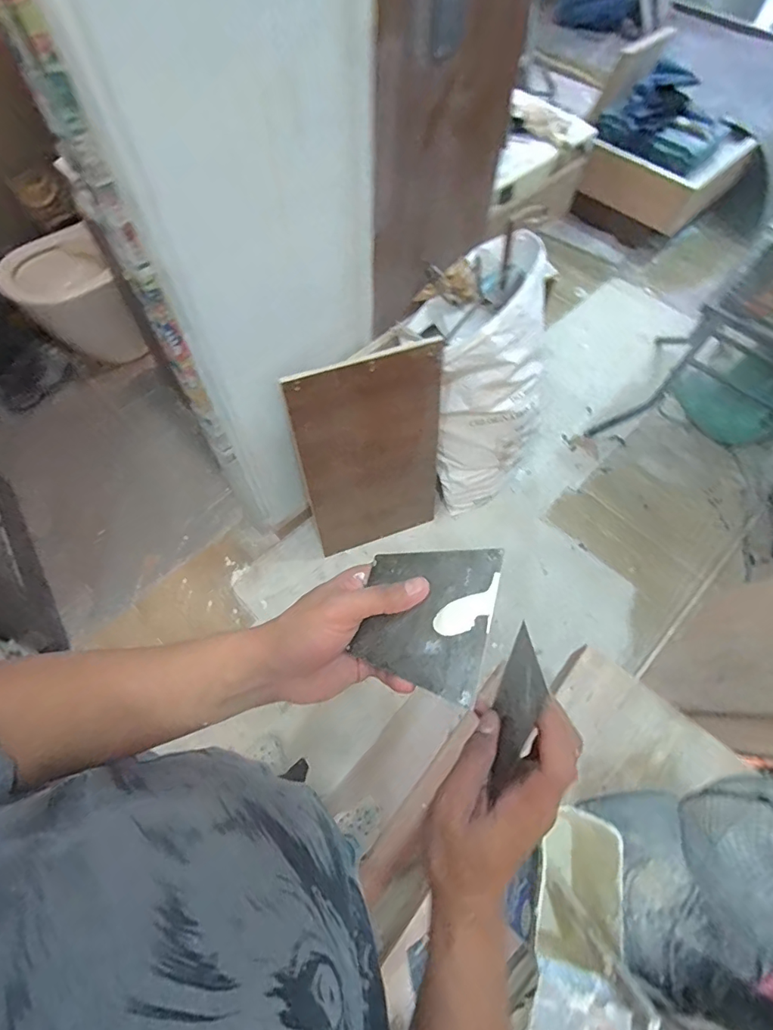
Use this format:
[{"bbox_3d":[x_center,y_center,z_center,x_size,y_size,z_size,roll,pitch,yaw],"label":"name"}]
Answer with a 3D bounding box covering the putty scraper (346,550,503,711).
[{"bbox_3d":[0.026,0.071,0.341,0.095,0.004,0.104,2,60,24],"label":"putty scraper"}]

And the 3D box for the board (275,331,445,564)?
[{"bbox_3d":[-0.030,-0.146,1.326,0.391,0.615,0.020,-15,46,-9],"label":"board"}]

